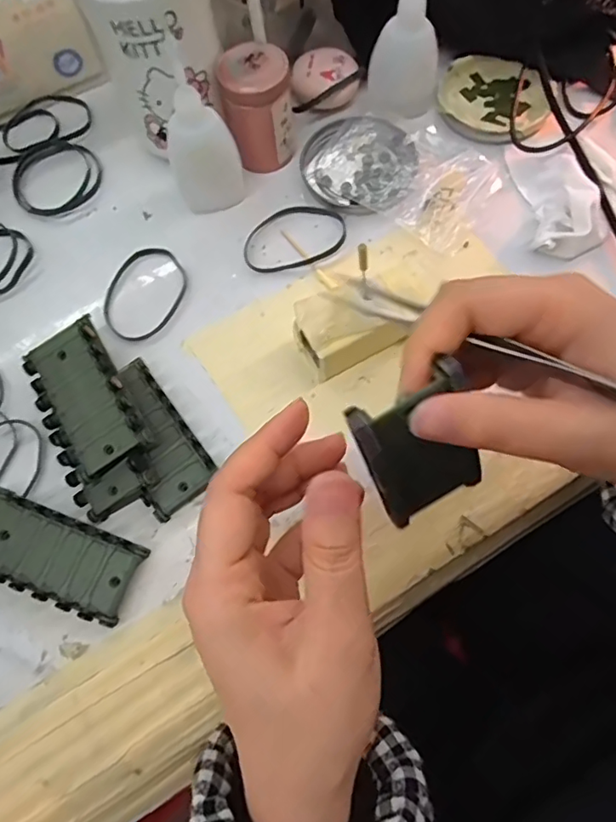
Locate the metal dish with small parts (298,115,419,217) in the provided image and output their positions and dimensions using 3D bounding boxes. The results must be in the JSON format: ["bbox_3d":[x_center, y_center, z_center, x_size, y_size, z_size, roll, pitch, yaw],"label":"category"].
[{"bbox_3d":[0.036,-0.174,0.375,0.081,0.015,0.080,-2,68,4],"label":"metal dish with small parts"}]

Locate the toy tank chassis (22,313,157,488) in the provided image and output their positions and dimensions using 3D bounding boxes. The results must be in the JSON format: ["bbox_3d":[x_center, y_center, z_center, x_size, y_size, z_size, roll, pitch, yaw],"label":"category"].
[{"bbox_3d":[-0.126,-0.006,0.301,0.052,0.012,0.087,-33,72,2],"label":"toy tank chassis"}]

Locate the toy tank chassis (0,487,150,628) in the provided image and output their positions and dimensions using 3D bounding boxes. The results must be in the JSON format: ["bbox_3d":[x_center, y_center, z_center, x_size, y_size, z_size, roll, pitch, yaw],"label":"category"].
[{"bbox_3d":[-0.136,0.077,0.289,0.088,0.017,0.044,18,71,11],"label":"toy tank chassis"}]

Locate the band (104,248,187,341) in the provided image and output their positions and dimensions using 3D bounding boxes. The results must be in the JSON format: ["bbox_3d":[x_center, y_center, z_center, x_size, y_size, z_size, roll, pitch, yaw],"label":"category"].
[{"bbox_3d":[-0.106,-0.077,0.350,0.049,0.004,0.068,3,69,6],"label":"band"}]

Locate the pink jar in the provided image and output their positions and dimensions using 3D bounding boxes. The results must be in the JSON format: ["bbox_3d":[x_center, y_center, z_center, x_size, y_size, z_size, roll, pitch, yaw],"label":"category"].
[{"bbox_3d":[-0.034,-0.203,0.360,0.044,0.061,0.045,-2,68,4],"label":"pink jar"}]

